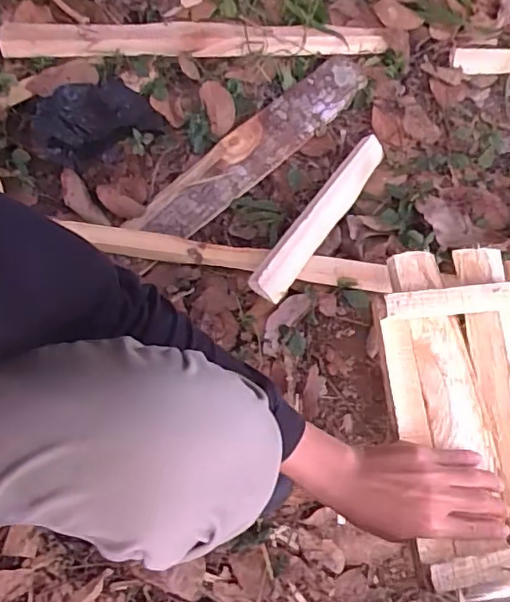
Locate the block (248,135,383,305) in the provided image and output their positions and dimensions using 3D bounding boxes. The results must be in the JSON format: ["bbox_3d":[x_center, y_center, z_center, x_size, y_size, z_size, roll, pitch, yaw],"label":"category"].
[{"bbox_3d":[0.104,-0.135,0.893,0.052,0.043,0.351,32,63,12],"label":"block"}]

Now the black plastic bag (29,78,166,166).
[{"bbox_3d":[-0.253,-0.288,0.897,0.193,0.072,0.139,-25,73,-11],"label":"black plastic bag"}]

